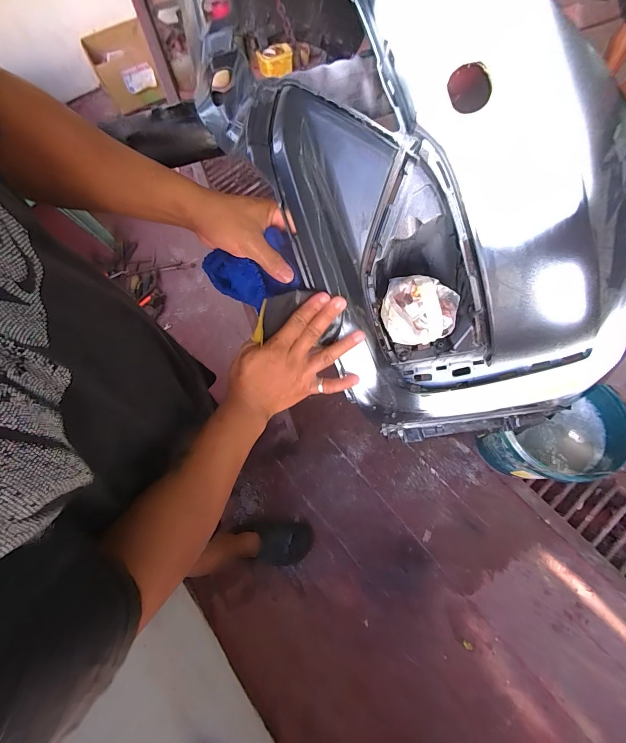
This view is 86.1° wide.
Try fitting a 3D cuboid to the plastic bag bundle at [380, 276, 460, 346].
[{"bbox_3d":[0.134,-0.080,0.426,0.094,0.068,0.070,18,68,11],"label":"plastic bag bundle"}]

